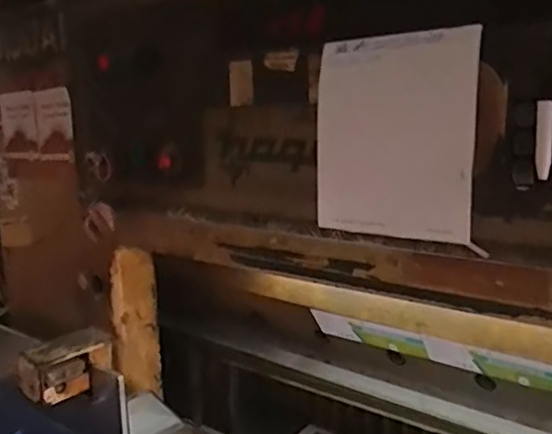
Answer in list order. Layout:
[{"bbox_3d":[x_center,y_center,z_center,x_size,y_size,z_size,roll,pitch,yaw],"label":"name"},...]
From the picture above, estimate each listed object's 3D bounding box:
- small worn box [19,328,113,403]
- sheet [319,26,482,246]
[{"bbox_3d":[-0.283,0.200,0.798,0.117,0.060,0.061,-10,13,-40],"label":"small worn box"},{"bbox_3d":[0.088,-0.060,0.449,0.125,0.146,0.014,7,15,37],"label":"sheet"}]

